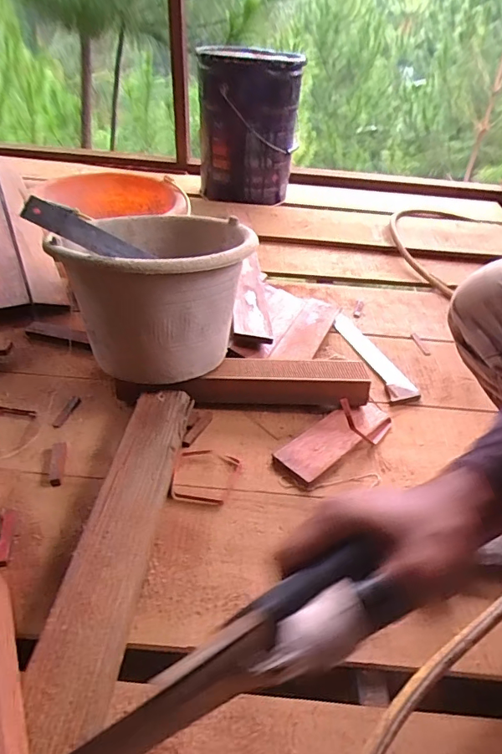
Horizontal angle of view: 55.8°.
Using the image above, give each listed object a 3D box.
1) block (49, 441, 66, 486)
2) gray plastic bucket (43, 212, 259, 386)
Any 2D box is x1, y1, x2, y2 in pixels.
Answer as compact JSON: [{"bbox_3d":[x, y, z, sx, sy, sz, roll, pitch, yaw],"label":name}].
[{"bbox_3d":[-0.246,0.111,0.601,0.017,0.010,0.063,-5,39,-12],"label":"block"},{"bbox_3d":[-0.134,-0.136,0.678,0.249,0.177,0.271,-8,41,-14],"label":"gray plastic bucket"}]

